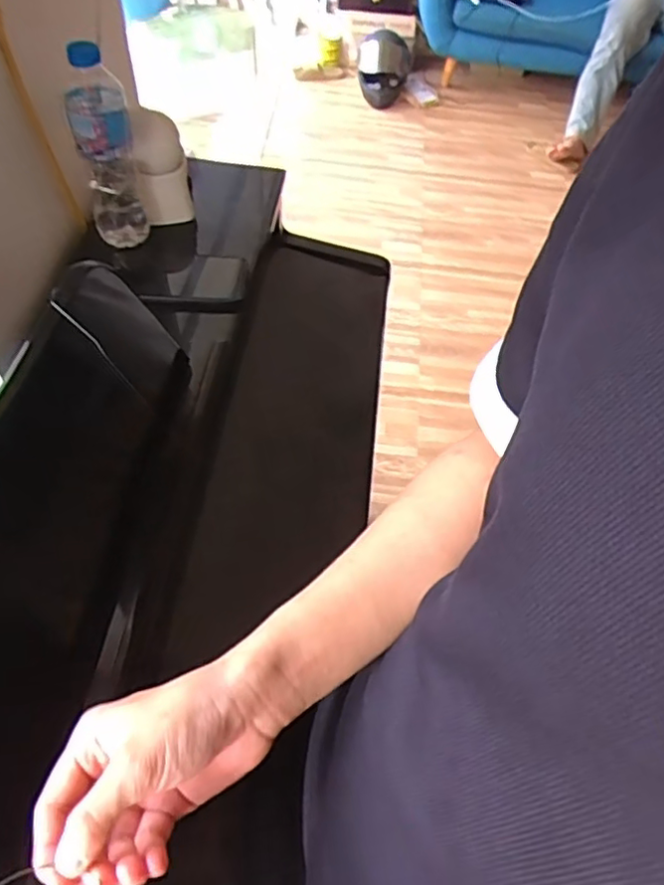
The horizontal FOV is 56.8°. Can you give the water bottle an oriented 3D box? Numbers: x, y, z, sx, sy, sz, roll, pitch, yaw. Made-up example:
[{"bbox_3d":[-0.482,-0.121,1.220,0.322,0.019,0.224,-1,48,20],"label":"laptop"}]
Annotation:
[{"bbox_3d":[-0.251,-0.318,0.688,0.059,0.230,0.059,-12,57,-13],"label":"water bottle"}]

